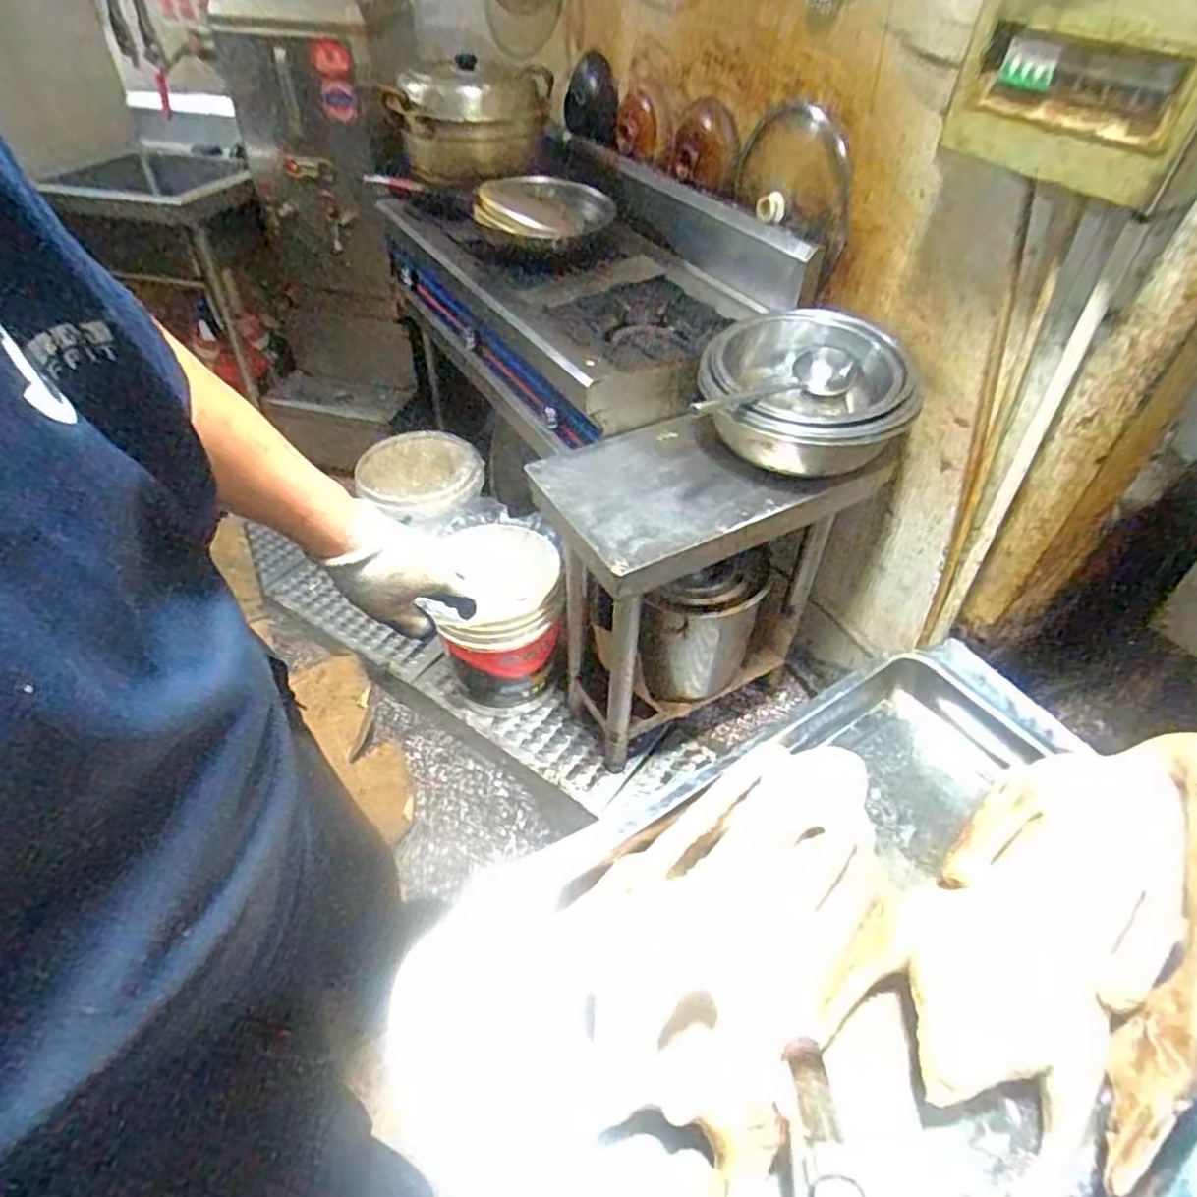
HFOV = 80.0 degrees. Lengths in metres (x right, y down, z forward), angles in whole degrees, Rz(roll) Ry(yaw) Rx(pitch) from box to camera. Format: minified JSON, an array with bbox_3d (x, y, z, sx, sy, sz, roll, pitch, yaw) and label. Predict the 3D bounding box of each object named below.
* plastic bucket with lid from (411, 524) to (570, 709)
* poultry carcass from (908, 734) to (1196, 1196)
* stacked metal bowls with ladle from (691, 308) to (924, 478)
[{"bbox_3d":[-0.211,0.057,1.608,0.247,0.359,0.289,-3,45,-6],"label":"plastic bucket with lid"},{"bbox_3d":[0.355,0.244,0.539,0.353,0.125,0.190,-34,55,-31],"label":"poultry carcass"},{"bbox_3d":[0.345,-0.351,1.223,0.341,0.139,0.353,1,45,-1],"label":"stacked metal bowls with ladle"}]

